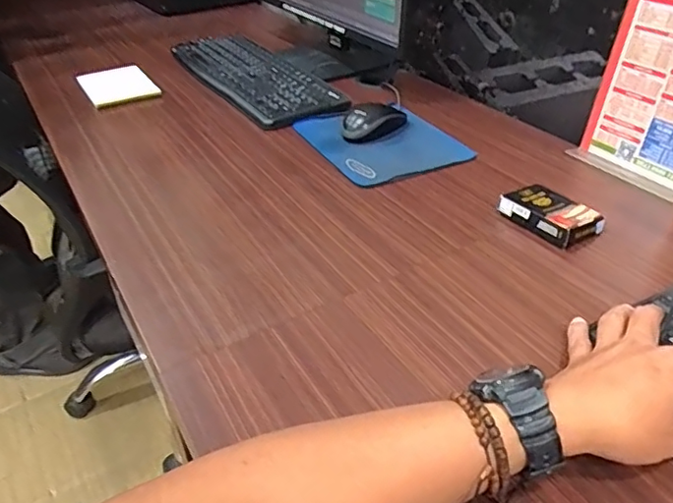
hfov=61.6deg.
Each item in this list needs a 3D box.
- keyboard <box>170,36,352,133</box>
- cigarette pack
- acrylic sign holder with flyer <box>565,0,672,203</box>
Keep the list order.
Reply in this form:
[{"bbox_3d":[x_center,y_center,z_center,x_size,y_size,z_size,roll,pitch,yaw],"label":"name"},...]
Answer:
[{"bbox_3d":[-0.150,-0.308,0.968,0.148,0.019,0.431,-23,41,-25],"label":"keyboard"},{"bbox_3d":[0.229,-0.041,0.601,0.067,0.022,0.091,-25,43,-28],"label":"cigarette pack"},{"bbox_3d":[0.365,-0.183,0.643,0.048,0.207,0.151,-22,41,-24],"label":"acrylic sign holder with flyer"}]

